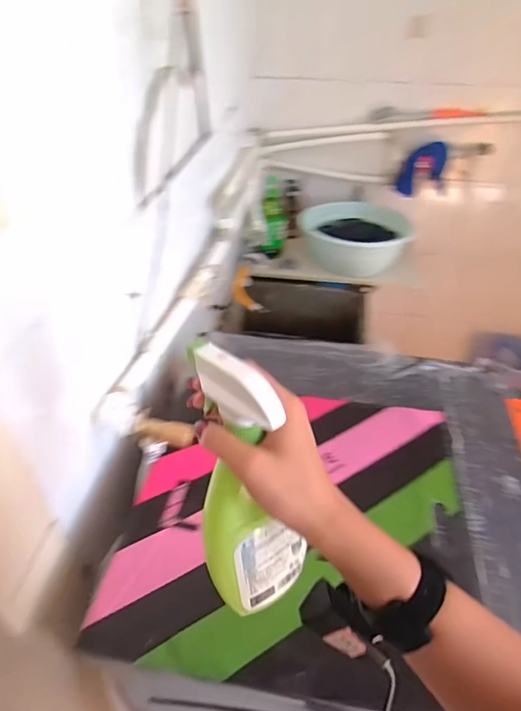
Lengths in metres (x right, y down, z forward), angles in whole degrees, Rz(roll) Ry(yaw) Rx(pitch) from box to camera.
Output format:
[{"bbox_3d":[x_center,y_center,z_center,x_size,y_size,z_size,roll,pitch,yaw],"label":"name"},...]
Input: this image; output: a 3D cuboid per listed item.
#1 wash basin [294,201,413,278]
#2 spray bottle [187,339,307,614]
[{"bbox_3d":[0.313,-0.410,1.589,0.384,0.149,0.284,19,43,20],"label":"wash basin"},{"bbox_3d":[-0.005,0.116,0.351,0.078,0.250,0.059,-16,30,-19],"label":"spray bottle"}]

